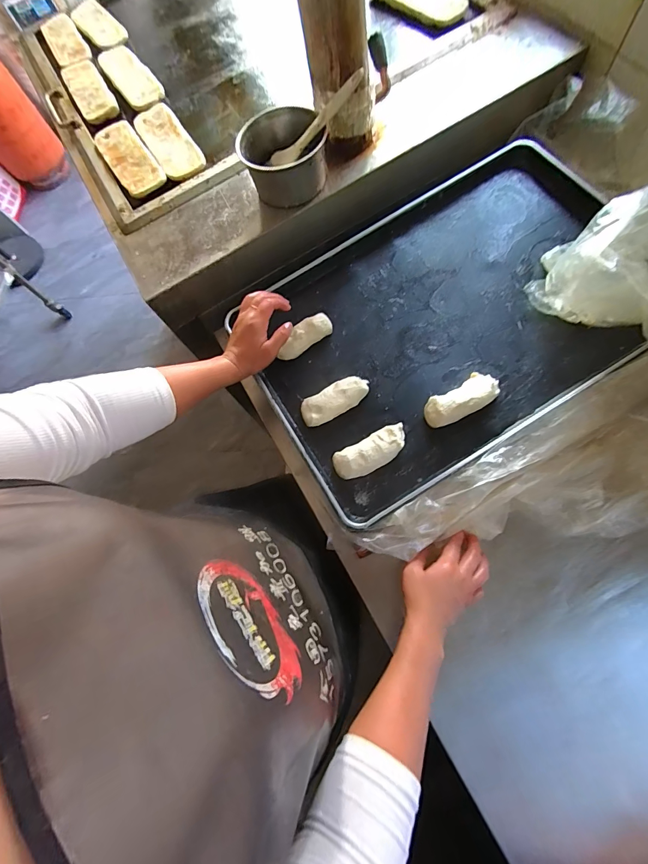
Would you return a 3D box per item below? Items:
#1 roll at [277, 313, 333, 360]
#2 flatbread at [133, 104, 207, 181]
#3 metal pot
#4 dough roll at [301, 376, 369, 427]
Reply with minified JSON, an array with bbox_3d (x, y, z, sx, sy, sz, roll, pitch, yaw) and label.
[{"bbox_3d":[-0.031,-0.147,0.564,0.094,0.030,0.037,-42,78,-7],"label":"roll"},{"bbox_3d":[-0.281,-0.526,0.666,0.076,0.013,0.195,-31,77,-7],"label":"flatbread"},{"bbox_3d":[-0.065,-0.431,0.587,0.126,0.089,0.137,-2,72,6],"label":"metal pot"},{"bbox_3d":[0.016,-0.047,0.535,0.105,0.024,0.042,-31,72,-4],"label":"dough roll"}]

